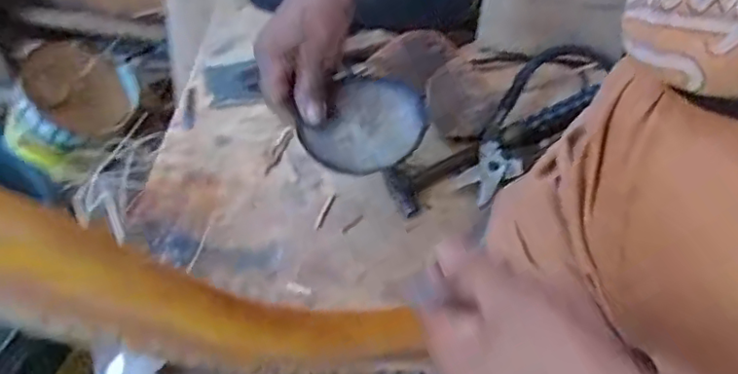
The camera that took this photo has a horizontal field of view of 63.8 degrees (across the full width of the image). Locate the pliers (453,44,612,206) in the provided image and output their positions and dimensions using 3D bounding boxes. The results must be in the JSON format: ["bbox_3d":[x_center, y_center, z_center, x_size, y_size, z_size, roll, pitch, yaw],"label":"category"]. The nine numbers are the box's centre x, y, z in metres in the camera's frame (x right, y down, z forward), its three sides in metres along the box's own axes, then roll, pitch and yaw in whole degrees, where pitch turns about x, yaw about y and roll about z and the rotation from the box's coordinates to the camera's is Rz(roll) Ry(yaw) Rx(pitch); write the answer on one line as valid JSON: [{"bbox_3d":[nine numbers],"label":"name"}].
[{"bbox_3d":[0.168,-0.080,0.599,0.070,0.029,0.233,40,66,20],"label":"pliers"}]

